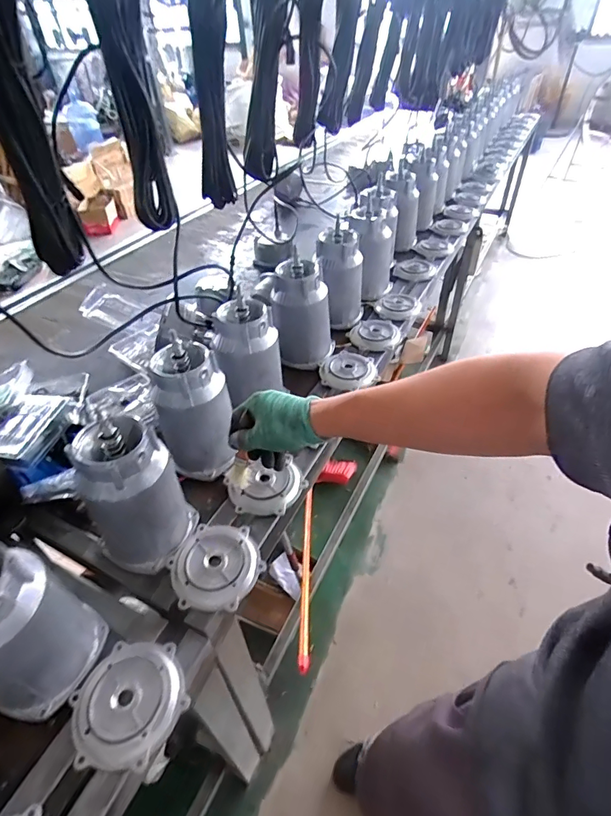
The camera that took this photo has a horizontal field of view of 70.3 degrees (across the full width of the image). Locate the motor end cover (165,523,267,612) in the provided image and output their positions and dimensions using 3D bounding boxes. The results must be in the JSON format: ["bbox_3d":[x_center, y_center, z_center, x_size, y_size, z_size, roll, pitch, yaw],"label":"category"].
[{"bbox_3d":[-0.130,0.229,0.636,0.123,0.029,0.130,-21,46,-18],"label":"motor end cover"}]

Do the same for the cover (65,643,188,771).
[{"bbox_3d":[-0.210,0.349,0.518,0.130,0.021,0.125,0,43,3],"label":"cover"}]

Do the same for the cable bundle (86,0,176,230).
[{"bbox_3d":[-0.261,-0.457,0.661,0.071,0.338,0.037,-15,44,-13],"label":"cable bundle"}]

